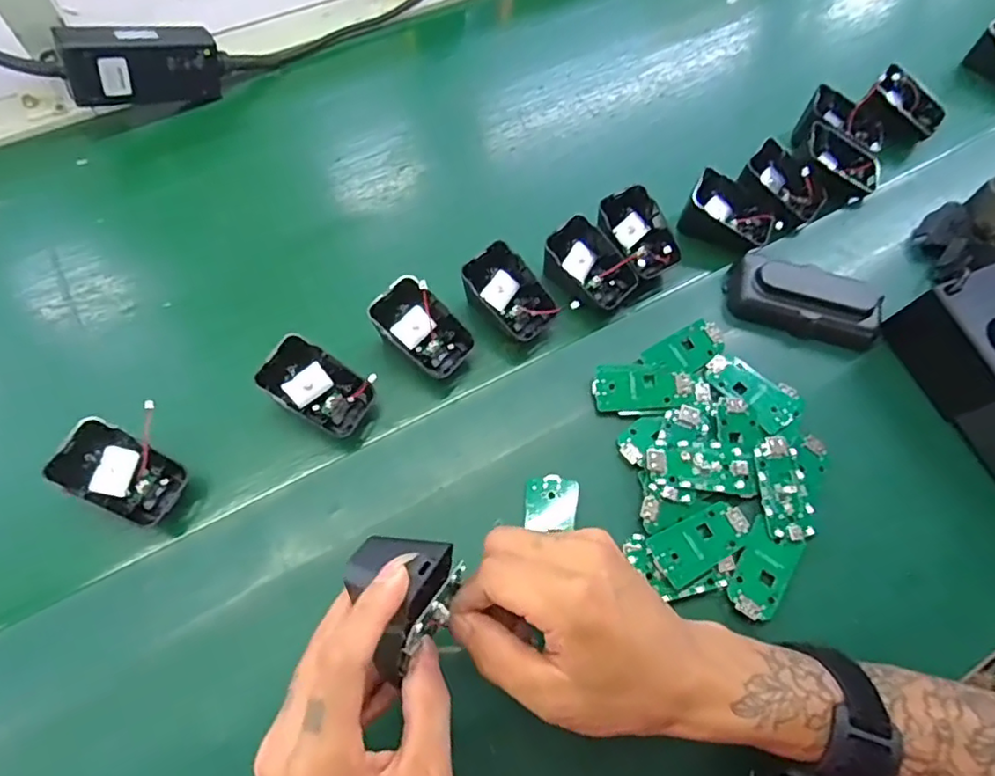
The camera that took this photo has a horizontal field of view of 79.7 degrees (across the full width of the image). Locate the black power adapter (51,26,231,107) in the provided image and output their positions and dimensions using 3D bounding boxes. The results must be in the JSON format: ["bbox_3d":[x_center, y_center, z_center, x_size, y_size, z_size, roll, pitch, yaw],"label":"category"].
[{"bbox_3d":[-0.290,-0.268,0.496,0.119,0.052,0.027,-21,65,-32],"label":"black power adapter"}]

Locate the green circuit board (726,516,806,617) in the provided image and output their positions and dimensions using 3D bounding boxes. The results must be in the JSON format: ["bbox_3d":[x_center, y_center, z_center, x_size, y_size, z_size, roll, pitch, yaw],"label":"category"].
[{"bbox_3d":[0.162,0.110,0.359,0.032,0.004,0.058,31,68,15],"label":"green circuit board"}]

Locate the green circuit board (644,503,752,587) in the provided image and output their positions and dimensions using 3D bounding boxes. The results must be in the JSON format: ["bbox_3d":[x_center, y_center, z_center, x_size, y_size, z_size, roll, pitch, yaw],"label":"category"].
[{"bbox_3d":[0.124,0.093,0.362,0.063,0.008,0.032,-24,65,-11],"label":"green circuit board"}]

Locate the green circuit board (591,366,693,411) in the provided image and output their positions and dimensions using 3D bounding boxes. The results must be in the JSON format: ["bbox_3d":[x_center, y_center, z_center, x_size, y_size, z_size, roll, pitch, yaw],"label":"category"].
[{"bbox_3d":[0.098,0.000,0.402,0.064,0.010,0.029,-1,63,1],"label":"green circuit board"}]

